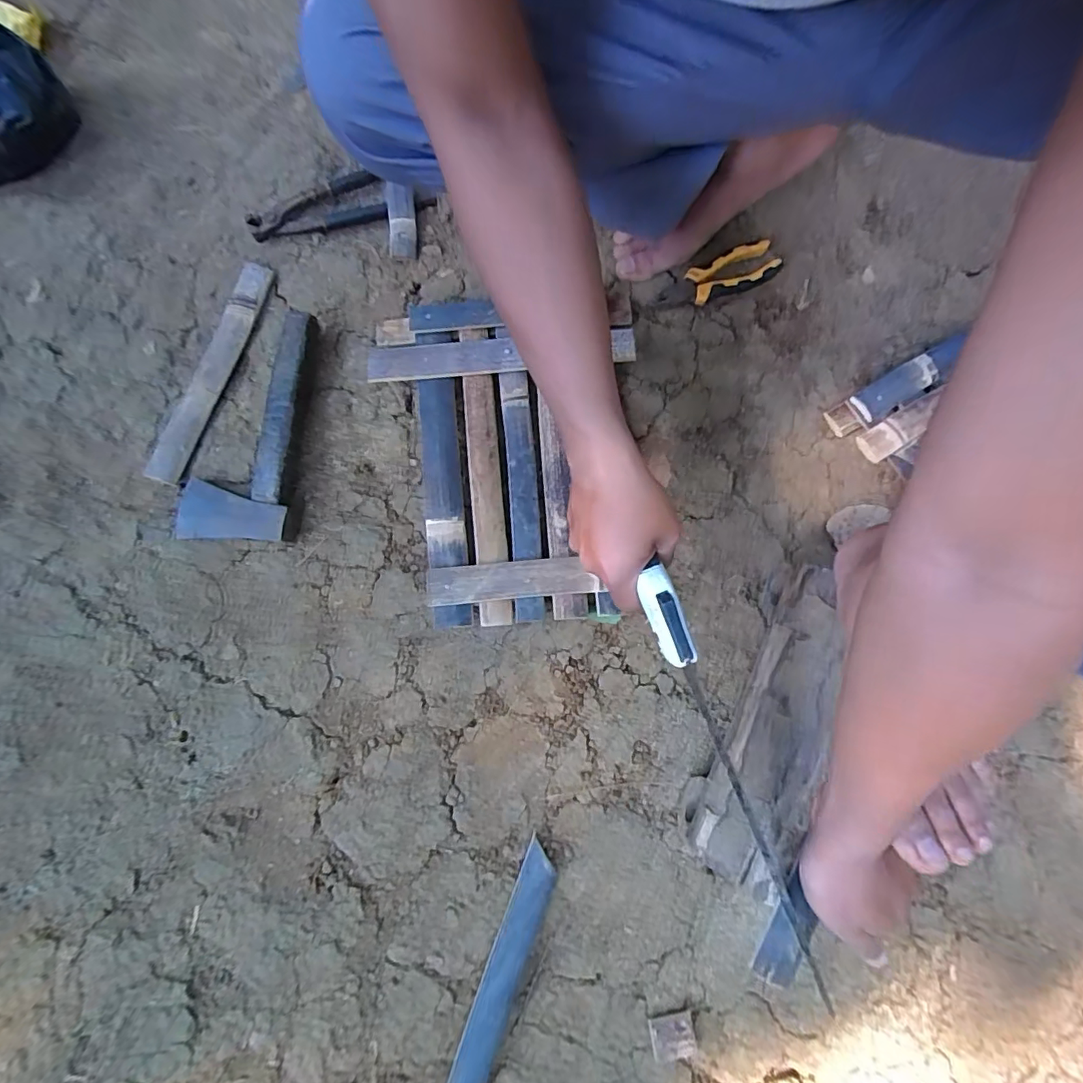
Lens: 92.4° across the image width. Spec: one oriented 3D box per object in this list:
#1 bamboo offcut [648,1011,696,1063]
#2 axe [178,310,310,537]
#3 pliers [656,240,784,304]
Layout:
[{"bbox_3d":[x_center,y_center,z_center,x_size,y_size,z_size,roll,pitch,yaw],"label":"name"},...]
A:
[{"bbox_3d":[0.123,0.465,0.491,0.041,0.020,0.029,-11,80,-3],"label":"bamboo offcut"},{"bbox_3d":[-0.323,-0.136,0.569,0.127,0.039,0.272,2,79,0],"label":"axe"},{"bbox_3d":[0.198,-0.300,0.592,0.145,0.024,0.048,-20,80,-4],"label":"pliers"}]

